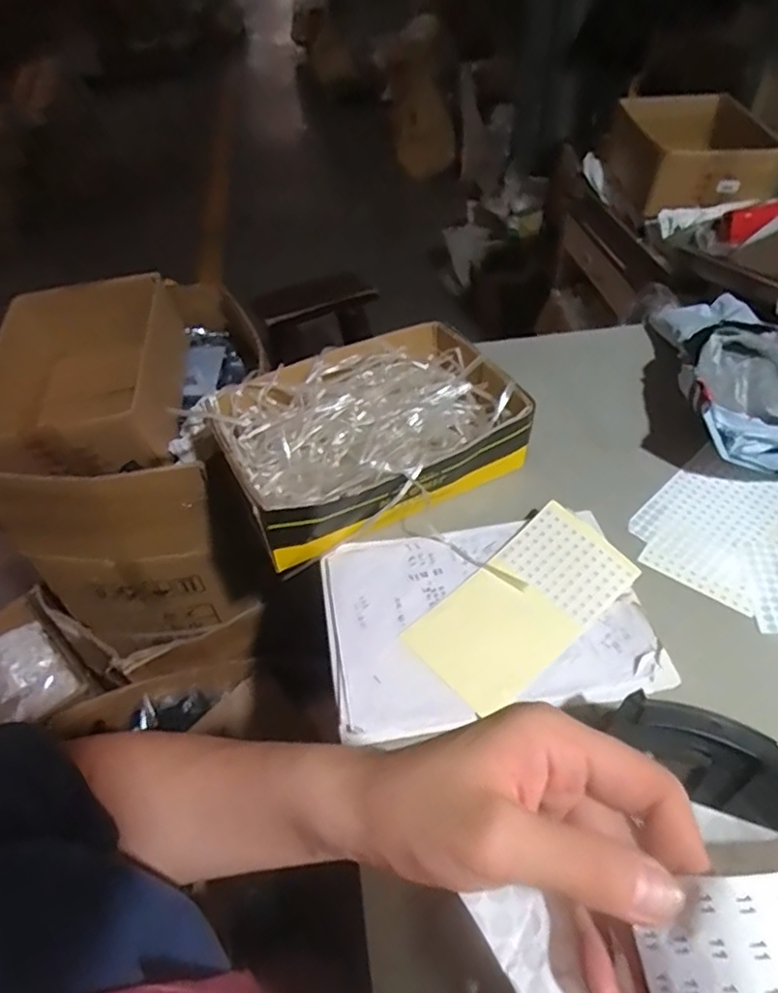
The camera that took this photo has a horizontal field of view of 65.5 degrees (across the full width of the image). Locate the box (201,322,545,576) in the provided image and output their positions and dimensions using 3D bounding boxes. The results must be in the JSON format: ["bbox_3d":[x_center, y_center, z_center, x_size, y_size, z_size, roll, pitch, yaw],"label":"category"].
[{"bbox_3d":[-0.024,-0.077,0.757,0.347,0.099,0.248,-25,50,-18],"label":"box"}]

